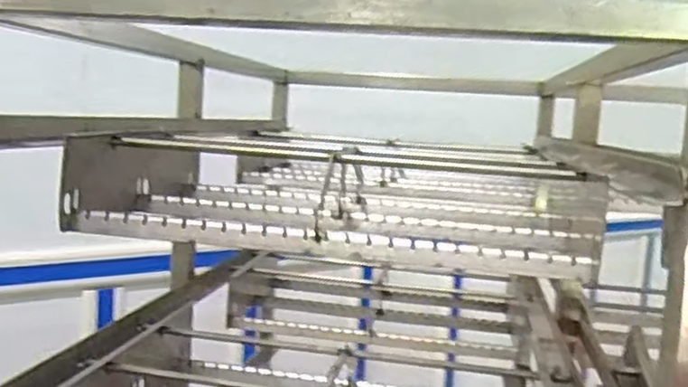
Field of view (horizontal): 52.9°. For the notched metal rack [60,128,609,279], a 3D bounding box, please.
[{"bbox_3d":[0.010,-0.001,0.475,0.335,0.053,0.187,5,8,8],"label":"notched metal rack"}]

